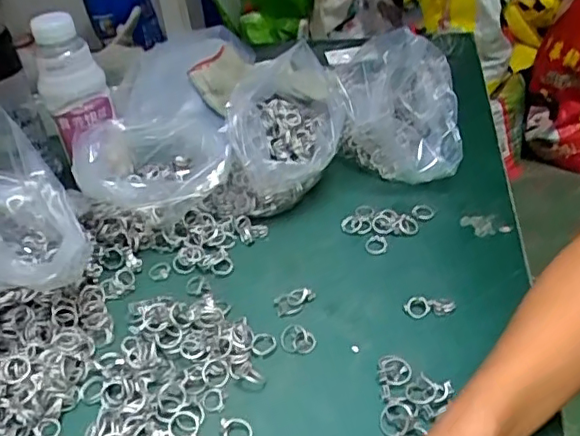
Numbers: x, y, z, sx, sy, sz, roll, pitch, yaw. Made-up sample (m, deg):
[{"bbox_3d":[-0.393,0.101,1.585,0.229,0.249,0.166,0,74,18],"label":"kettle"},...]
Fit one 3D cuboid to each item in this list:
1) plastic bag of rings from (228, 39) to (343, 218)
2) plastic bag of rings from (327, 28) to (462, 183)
[{"bbox_3d":[-0.004,-0.090,0.641,0.119,0.108,0.151,-4,38,1],"label":"plastic bag of rings"},{"bbox_3d":[0.118,-0.115,0.640,0.114,0.145,0.124,-8,38,-4],"label":"plastic bag of rings"}]

